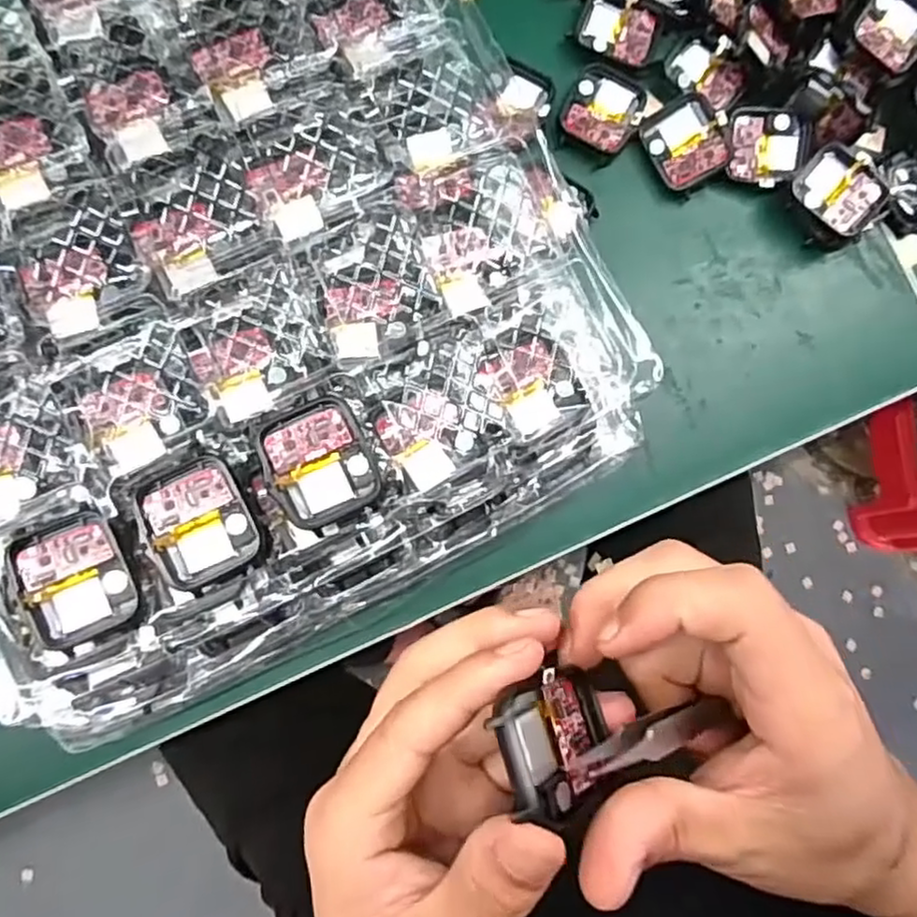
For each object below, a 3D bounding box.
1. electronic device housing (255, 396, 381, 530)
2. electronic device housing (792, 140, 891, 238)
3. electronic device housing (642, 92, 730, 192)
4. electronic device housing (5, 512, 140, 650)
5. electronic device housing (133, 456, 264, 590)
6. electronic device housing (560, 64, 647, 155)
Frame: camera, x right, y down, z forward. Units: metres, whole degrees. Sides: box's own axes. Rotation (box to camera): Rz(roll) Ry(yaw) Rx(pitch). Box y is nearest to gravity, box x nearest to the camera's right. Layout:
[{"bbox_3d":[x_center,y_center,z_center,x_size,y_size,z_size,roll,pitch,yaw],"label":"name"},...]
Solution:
[{"bbox_3d":[-0.052,0.001,0.250,0.037,0.008,0.042,-23,86,-6],"label":"electronic device housing"},{"bbox_3d":[0.193,-0.136,0.345,0.035,0.019,0.044,-45,90,-6],"label":"electronic device housing"},{"bbox_3d":[0.117,-0.163,0.345,0.038,0.008,0.042,-31,86,15],"label":"electronic device housing"},{"bbox_3d":[-0.137,0.043,0.240,0.038,0.006,0.043,-18,86,-6],"label":"electronic device housing"},{"bbox_3d":[-0.095,0.023,0.245,0.036,0.006,0.043,-28,87,-6],"label":"electronic device housing"},{"bbox_3d":[0.074,-0.180,0.345,0.038,0.004,0.043,19,85,-3],"label":"electronic device housing"}]

